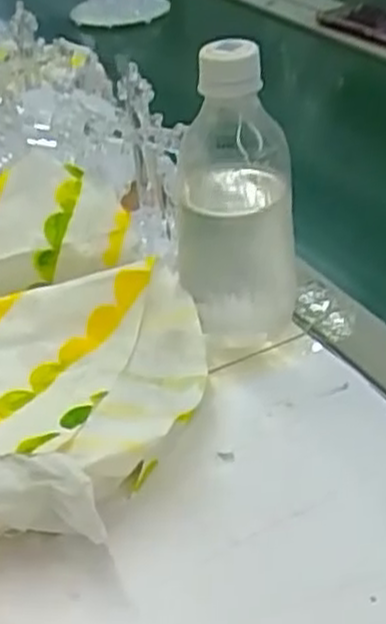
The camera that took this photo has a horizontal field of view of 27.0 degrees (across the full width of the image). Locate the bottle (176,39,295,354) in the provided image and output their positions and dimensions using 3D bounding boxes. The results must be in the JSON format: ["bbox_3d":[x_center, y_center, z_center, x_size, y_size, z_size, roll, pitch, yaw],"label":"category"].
[{"bbox_3d":[0.023,-0.062,0.452,0.065,0.173,0.077,-2,36,3],"label":"bottle"}]

